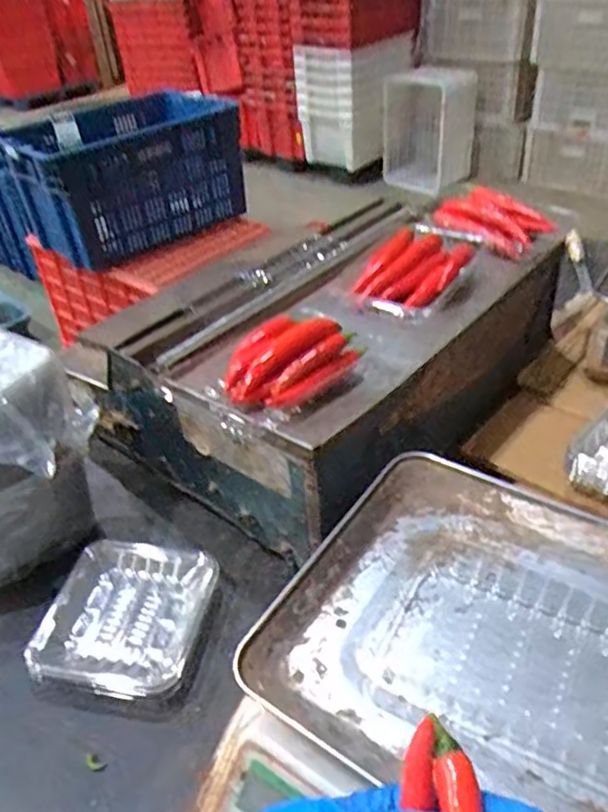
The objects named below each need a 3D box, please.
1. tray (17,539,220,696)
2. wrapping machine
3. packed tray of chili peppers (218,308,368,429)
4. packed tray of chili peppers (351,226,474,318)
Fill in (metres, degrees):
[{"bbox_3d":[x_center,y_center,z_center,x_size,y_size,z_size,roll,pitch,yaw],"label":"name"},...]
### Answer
[{"bbox_3d":[-0.157,0.187,0.567,0.136,0.032,0.142,5,40,15],"label":"tray"},{"bbox_3d":[0.043,-0.086,0.724,0.308,0.182,0.470,26,49,34],"label":"wrapping machine"},{"bbox_3d":[-0.019,-0.039,0.556,0.131,0.037,0.104,-34,46,-31],"label":"packed tray of chili peppers"},{"bbox_3d":[0.116,-0.146,0.673,0.092,0.031,0.131,17,43,27],"label":"packed tray of chili peppers"}]

